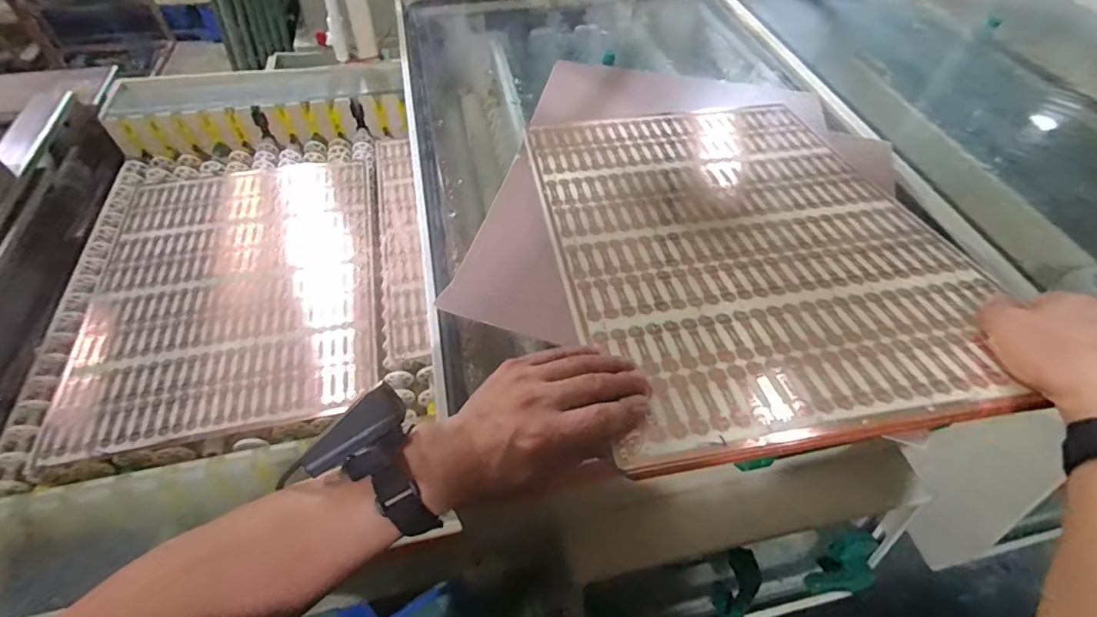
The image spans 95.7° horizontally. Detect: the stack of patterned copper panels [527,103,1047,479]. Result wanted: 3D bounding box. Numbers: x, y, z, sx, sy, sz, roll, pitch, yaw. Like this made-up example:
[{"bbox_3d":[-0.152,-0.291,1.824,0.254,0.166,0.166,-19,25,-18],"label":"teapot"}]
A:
[{"bbox_3d":[0.200,-0.090,0.527,0.377,0.011,0.509,-7,44,-6],"label":"stack of patterned copper panels"}]

